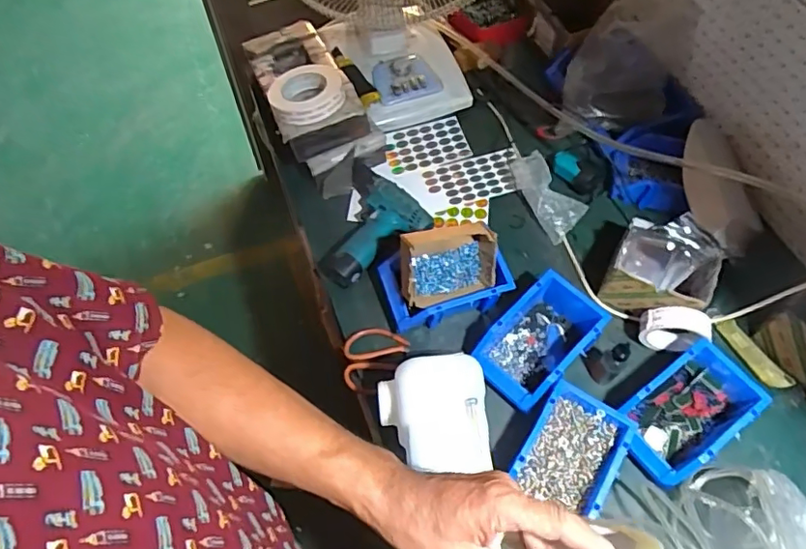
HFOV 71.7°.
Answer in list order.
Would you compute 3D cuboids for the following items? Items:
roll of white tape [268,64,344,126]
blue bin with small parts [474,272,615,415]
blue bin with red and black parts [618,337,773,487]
[{"bbox_3d":[-0.164,-0.311,0.947,0.126,0.035,0.119,0,60,0],"label":"roll of white tape"},{"bbox_3d":[0.204,0.097,0.828,0.116,0.081,0.197,40,67,20],"label":"blue bin with small parts"},{"bbox_3d":[0.387,0.189,0.768,0.202,0.062,0.119,-31,65,-17],"label":"blue bin with red and black parts"}]

